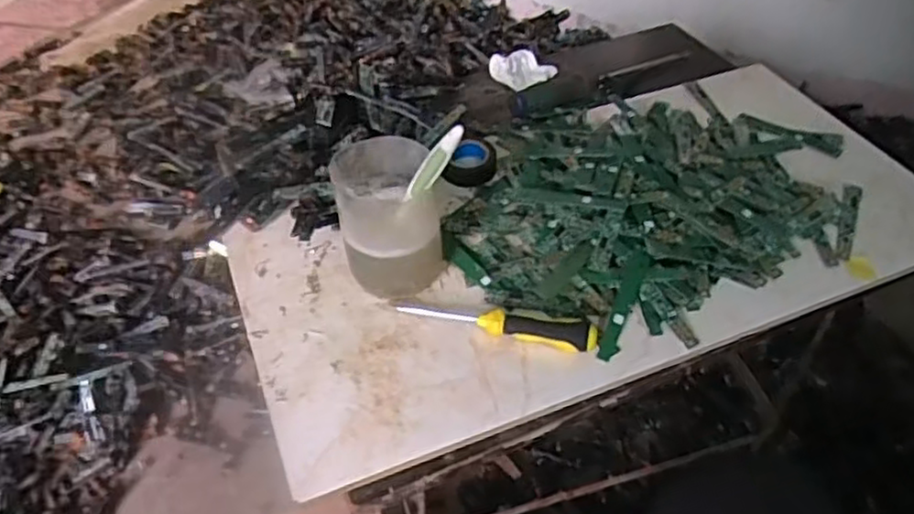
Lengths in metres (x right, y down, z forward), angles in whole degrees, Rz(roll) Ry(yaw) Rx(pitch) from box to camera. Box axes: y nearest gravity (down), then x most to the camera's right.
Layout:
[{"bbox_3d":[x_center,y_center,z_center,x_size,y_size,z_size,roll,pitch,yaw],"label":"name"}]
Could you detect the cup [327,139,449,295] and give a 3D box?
[{"bbox_3d":[-0.052,-0.029,0.543,0.076,0.101,0.088,-10,47,-10],"label":"cup"}]

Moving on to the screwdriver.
[{"bbox_3d":[0.030,0.044,0.529,0.149,0.019,0.028,10,45,10],"label":"screwdriver"}]

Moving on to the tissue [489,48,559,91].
[{"bbox_3d":[0.074,-0.211,0.787,0.067,0.021,0.049,-21,48,-20],"label":"tissue"}]

